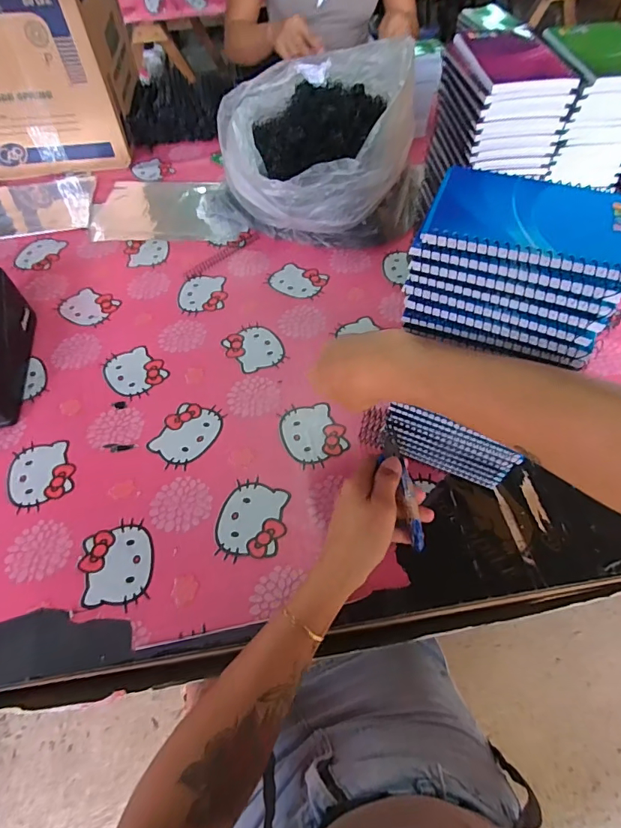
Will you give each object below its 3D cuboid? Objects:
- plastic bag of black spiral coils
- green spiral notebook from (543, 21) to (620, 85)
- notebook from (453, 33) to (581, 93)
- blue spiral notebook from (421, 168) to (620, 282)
[{"bbox_3d":[-0.014,-0.435,0.728,0.336,0.182,0.294,-3,55,1],"label":"plastic bag of black spiral coils"},{"bbox_3d":[0.294,-0.366,0.441,0.096,0.008,0.139,-2,57,1],"label":"green spiral notebook"},{"bbox_3d":[0.195,-0.346,0.434,0.085,0.016,0.115,-6,57,-2],"label":"notebook"},{"bbox_3d":[0.149,-0.129,0.291,0.133,0.007,0.092,15,57,13],"label":"blue spiral notebook"}]

